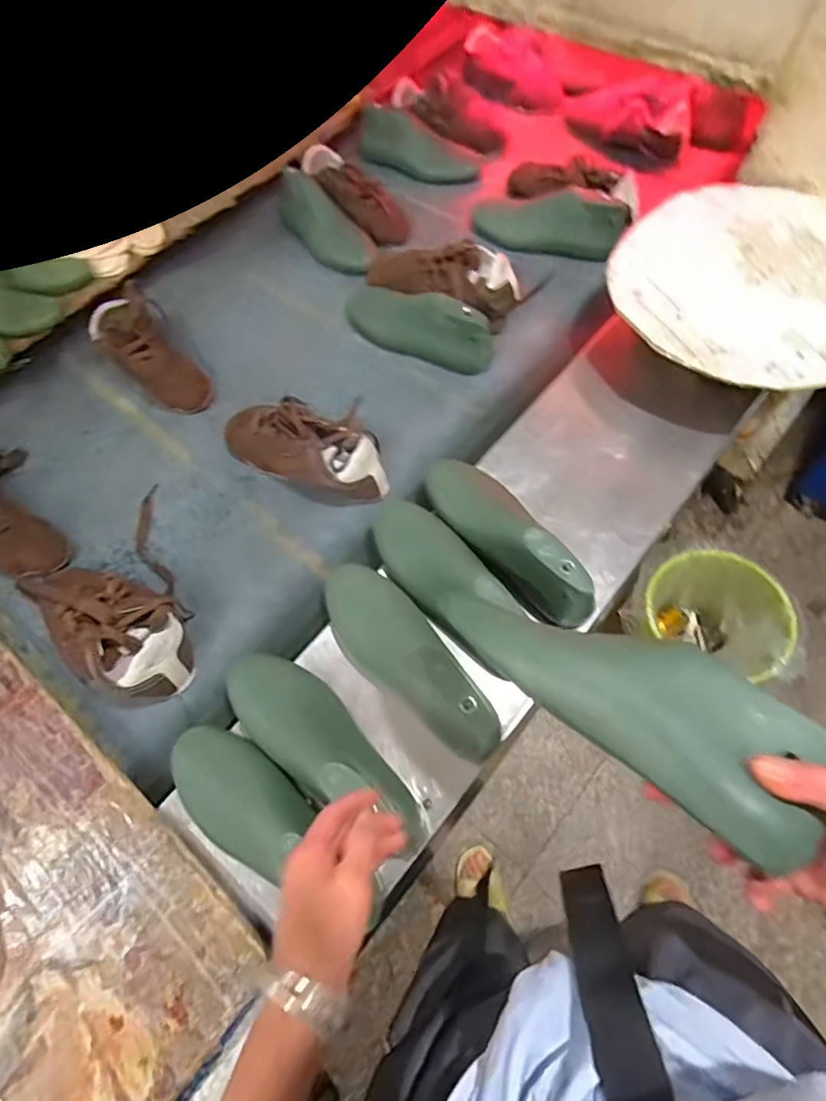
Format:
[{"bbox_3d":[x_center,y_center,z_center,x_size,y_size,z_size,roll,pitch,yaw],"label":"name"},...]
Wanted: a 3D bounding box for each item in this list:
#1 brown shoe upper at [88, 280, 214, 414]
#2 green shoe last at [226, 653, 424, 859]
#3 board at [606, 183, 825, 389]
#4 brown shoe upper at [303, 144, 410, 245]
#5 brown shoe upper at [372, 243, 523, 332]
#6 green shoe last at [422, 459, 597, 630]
[{"bbox_3d":[-0.409,-0.309,0.860,0.108,0.087,0.231,-36,81,-14],"label":"brown shoe upper"},{"bbox_3d":[-0.098,0.189,0.558,0.259,0.077,0.085,34,70,22],"label":"green shoe last"},{"bbox_3d":[0.446,-0.350,0.712,0.341,0.016,0.349,-28,65,-4],"label":"board"},{"bbox_3d":[-0.113,-0.639,0.993,0.076,0.070,0.245,-42,69,-15],"label":"brown shoe upper"},{"bbox_3d":[0.054,-0.448,0.898,0.259,0.088,0.114,24,69,15],"label":"brown shoe upper"},{"bbox_3d":[0.108,-0.023,0.645,0.093,0.094,0.264,-29,65,-9],"label":"green shoe last"}]

